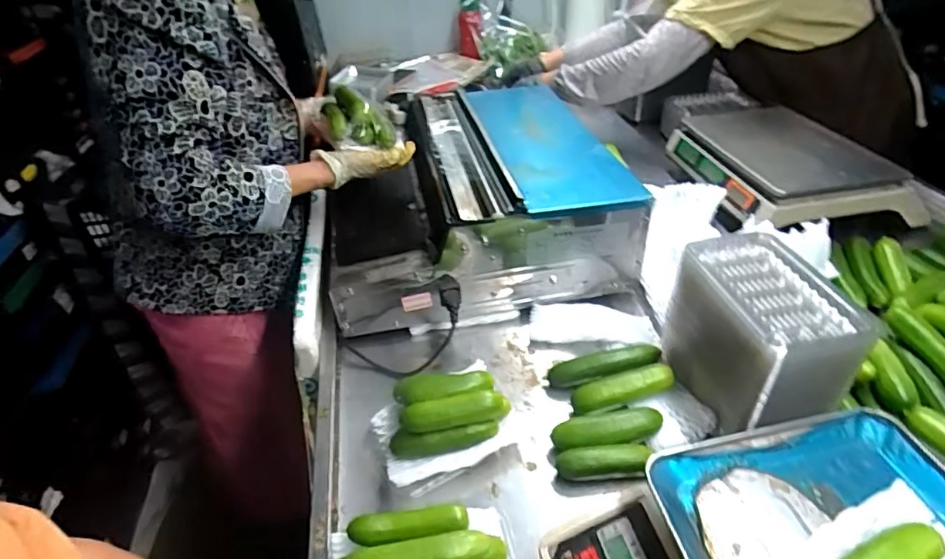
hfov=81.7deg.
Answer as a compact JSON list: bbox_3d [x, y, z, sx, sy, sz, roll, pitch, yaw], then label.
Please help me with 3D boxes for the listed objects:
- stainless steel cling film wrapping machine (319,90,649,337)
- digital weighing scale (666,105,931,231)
[{"bbox_3d":[-0.025,-0.160,0.927,0.437,0.168,0.541,-10,38,-9],"label":"stainless steel cling film wrapping machine"},{"bbox_3d":[0.557,-0.214,0.968,0.300,0.082,0.343,-8,38,-6],"label":"digital weighing scale"}]

